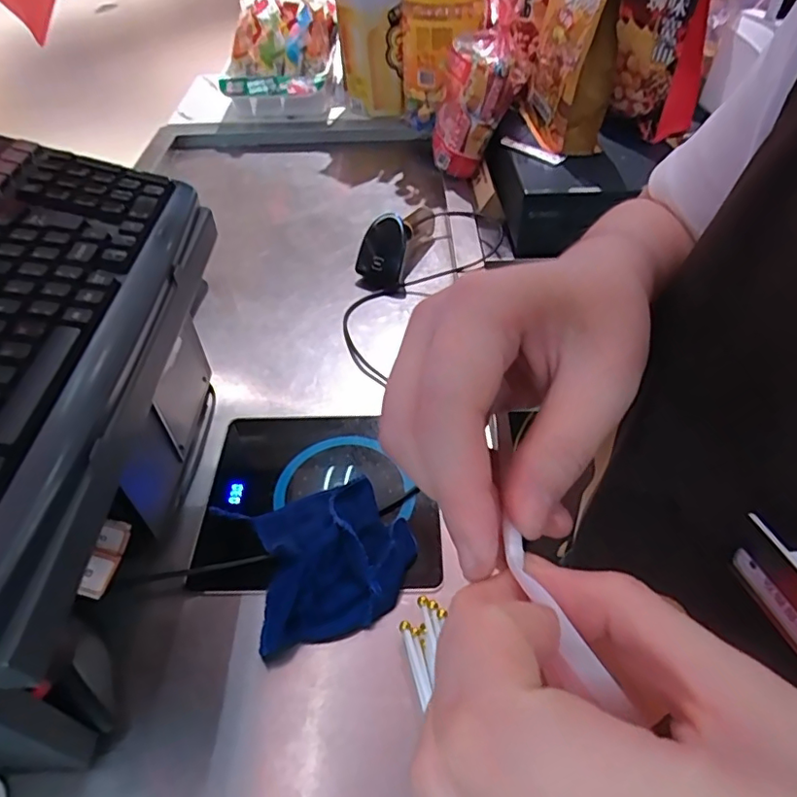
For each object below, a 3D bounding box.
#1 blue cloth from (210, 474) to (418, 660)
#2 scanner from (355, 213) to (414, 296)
[{"bbox_3d":[-0.063,0.127,0.486,0.139,0.049,0.145,-14,49,-11],"label":"blue cloth"},{"bbox_3d":[-0.022,-0.197,0.772,0.073,0.082,0.097,4,47,4],"label":"scanner"}]

